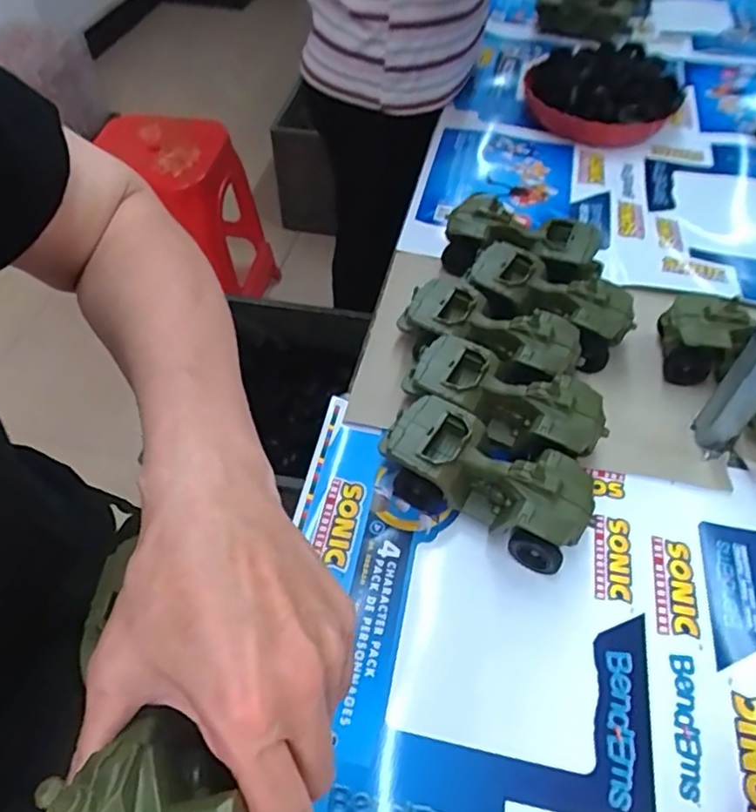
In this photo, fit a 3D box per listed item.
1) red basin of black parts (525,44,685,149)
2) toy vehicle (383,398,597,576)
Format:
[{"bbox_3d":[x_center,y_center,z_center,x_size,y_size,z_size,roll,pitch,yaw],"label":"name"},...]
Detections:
[{"bbox_3d":[0.367,-0.522,0.999,0.226,0.113,0.208,37,60,25],"label":"red basin of black parts"},{"bbox_3d":[0.094,0.064,0.538,0.175,0.082,0.077,26,56,18],"label":"toy vehicle"}]

